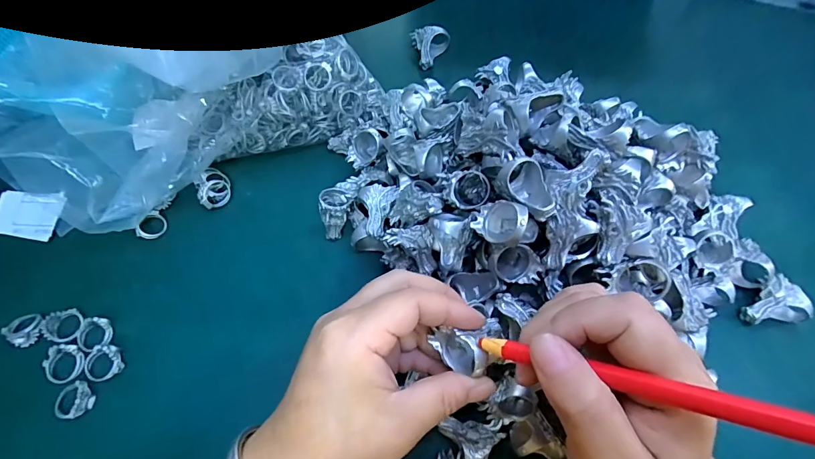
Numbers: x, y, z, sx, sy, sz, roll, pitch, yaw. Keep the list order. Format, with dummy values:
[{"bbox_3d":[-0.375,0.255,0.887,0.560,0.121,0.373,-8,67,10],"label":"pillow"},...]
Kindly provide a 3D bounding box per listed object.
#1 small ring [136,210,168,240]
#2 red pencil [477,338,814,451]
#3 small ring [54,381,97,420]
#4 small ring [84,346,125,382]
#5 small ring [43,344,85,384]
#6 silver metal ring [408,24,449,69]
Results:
[{"bbox_3d":[-0.193,-0.004,0.307,0.017,0.008,0.023,10,64,5],"label":"small ring"},{"bbox_3d":[0.097,0.057,0.136,0.168,0.008,0.009,2,55,44],"label":"red pencil"},{"bbox_3d":[-0.209,0.108,0.253,0.021,0.005,0.020,0,64,0],"label":"small ring"},{"bbox_3d":[-0.199,0.086,0.263,0.022,0.004,0.023,0,64,0],"label":"small ring"},{"bbox_3d":[-0.222,0.086,0.260,0.024,0.008,0.023,0,64,0],"label":"small ring"},{"bbox_3d":[0.024,-0.177,0.388,0.034,0.020,0.037,-15,64,-8],"label":"silver metal ring"}]

